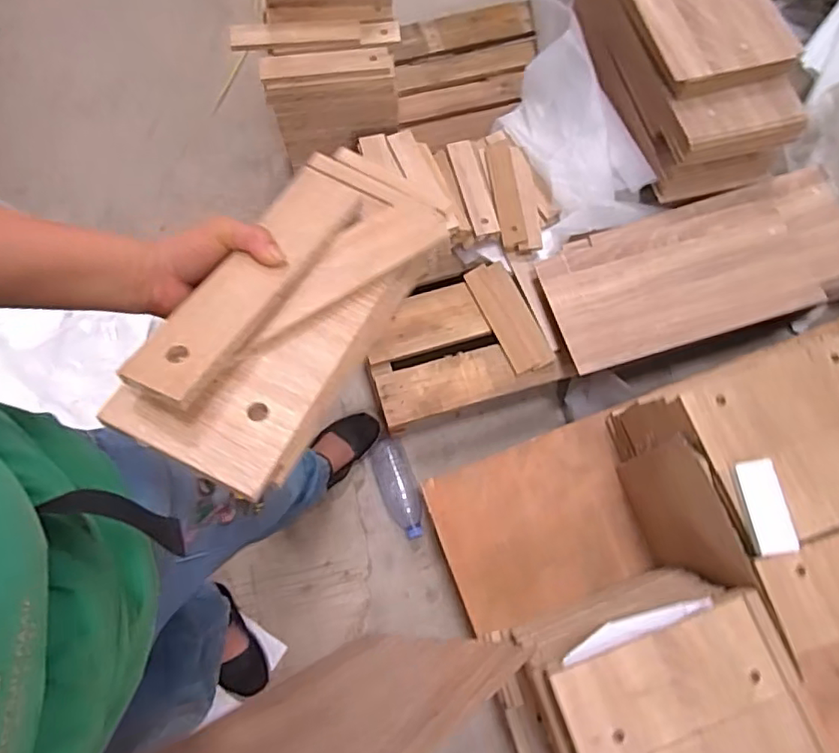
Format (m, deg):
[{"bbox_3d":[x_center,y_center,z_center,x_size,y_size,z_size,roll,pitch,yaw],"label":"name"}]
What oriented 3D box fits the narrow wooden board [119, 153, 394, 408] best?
[{"bbox_3d":[-0.116,-0.088,0.456,0.064,0.024,0.271,24,54,6],"label":"narrow wooden board"}]

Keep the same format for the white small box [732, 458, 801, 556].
[{"bbox_3d":[0.469,0.177,0.807,0.060,0.011,0.123,-10,73,-4],"label":"white small box"}]

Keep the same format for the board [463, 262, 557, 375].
[{"bbox_3d":[0.179,-0.120,1.192,0.086,0.016,0.240,-23,75,-8],"label":"board"}]

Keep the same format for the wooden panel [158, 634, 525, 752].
[{"bbox_3d":[-0.072,0.375,0.677,0.241,0.498,0.013,-4,81,28],"label":"wooden panel"}]

